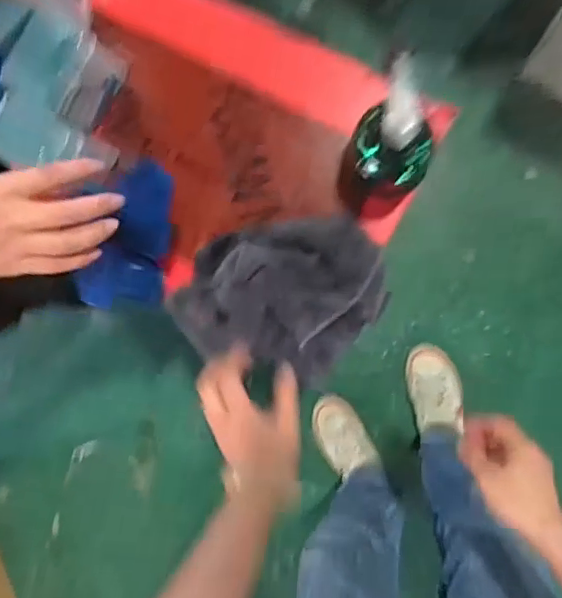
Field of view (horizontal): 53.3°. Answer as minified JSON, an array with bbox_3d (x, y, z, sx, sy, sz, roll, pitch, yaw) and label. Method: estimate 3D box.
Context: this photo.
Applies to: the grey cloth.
[{"bbox_3d":[-0.003,-0.005,0.572,0.198,0.041,0.171,16,95,8],"label":"grey cloth"}]

